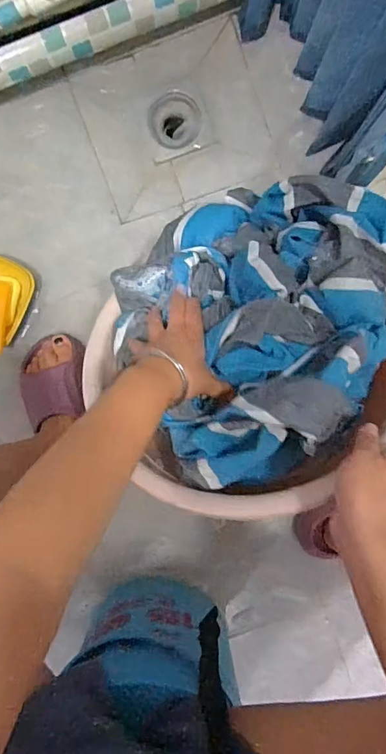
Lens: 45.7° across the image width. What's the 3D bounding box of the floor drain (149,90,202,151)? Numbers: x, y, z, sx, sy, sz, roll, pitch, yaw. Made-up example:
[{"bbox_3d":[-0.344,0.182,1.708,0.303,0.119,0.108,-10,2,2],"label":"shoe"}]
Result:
[{"bbox_3d":[-0.027,-0.390,0.697,0.077,0.008,0.080,4,95,-1],"label":"floor drain"}]

